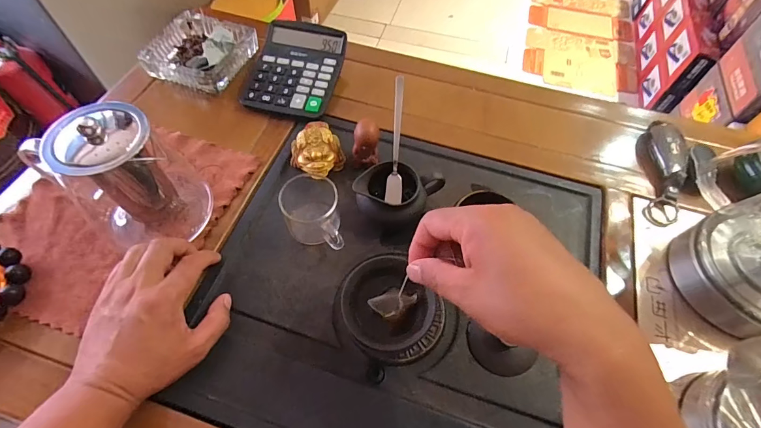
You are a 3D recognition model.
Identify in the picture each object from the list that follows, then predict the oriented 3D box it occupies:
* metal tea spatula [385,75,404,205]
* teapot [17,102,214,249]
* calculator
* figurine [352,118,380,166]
[{"bbox_3d":[0.018,-0.082,0.410,0.018,0.005,0.140,3,92,0],"label":"metal tea spatula"},{"bbox_3d":[-0.252,-0.042,0.365,0.124,0.133,0.107,38,65,19],"label":"teapot"},{"bbox_3d":[-0.117,-0.204,0.513,0.118,0.033,0.145,12,60,5],"label":"calculator"},{"bbox_3d":[-0.018,-0.085,0.442,0.030,0.049,0.031,-7,60,-6],"label":"figurine"}]

